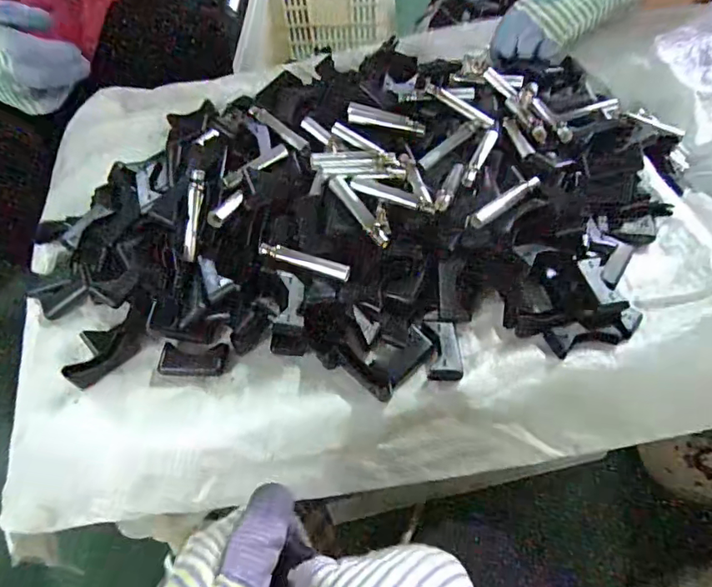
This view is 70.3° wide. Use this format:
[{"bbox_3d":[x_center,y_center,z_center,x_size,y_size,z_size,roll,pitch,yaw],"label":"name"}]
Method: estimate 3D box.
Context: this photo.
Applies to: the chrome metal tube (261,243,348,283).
[{"bbox_3d":[-0.045,-0.029,0.439,0.081,0.012,0.014,15,60,13],"label":"chrome metal tube"}]

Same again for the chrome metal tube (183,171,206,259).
[{"bbox_3d":[-0.148,-0.071,0.461,0.012,0.009,0.082,9,96,9],"label":"chrome metal tube"}]

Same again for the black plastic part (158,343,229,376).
[{"bbox_3d":[-0.143,0.059,0.445,0.059,0.008,0.027,0,58,4],"label":"black plastic part"}]

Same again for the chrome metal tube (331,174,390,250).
[{"bbox_3d":[0.002,-0.074,0.453,0.016,0.013,0.083,-31,61,-15],"label":"chrome metal tube"}]

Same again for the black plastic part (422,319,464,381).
[{"bbox_3d":[0.074,0.048,0.428,0.028,0.010,0.055,-4,58,1],"label":"black plastic part"}]

